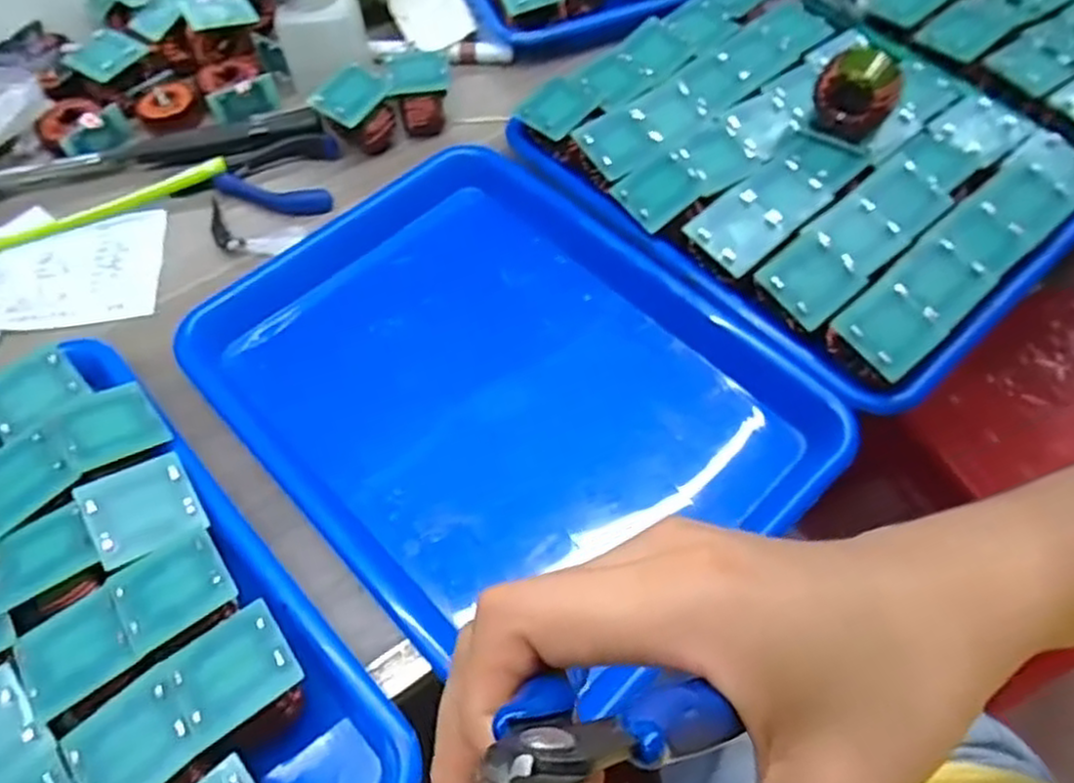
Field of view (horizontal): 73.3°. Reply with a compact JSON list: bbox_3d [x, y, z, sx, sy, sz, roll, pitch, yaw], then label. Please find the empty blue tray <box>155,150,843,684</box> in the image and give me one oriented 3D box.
[{"bbox_3d":[-0.025,-0.005,0.417,0.244,0.034,0.318,-37,66,-19],"label":"empty blue tray"}]

